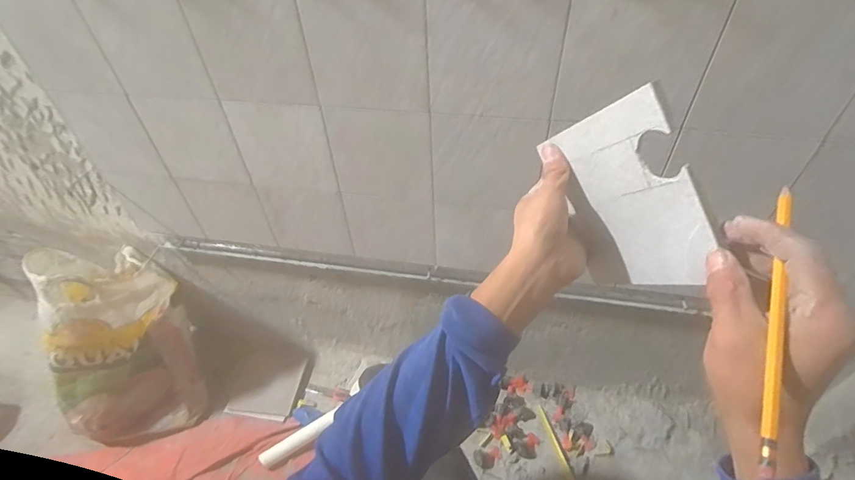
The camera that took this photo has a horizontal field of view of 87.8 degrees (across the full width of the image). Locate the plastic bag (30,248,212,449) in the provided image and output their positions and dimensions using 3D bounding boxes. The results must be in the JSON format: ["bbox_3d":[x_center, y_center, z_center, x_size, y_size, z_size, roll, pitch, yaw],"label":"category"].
[{"bbox_3d":[-0.630,0.218,0.942,0.228,0.362,0.283,-7,46,-3],"label":"plastic bag"}]

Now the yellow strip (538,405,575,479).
[{"bbox_3d":[0.277,0.448,0.933,0.018,0.006,0.203,-10,48,-8],"label":"yellow strip"}]

